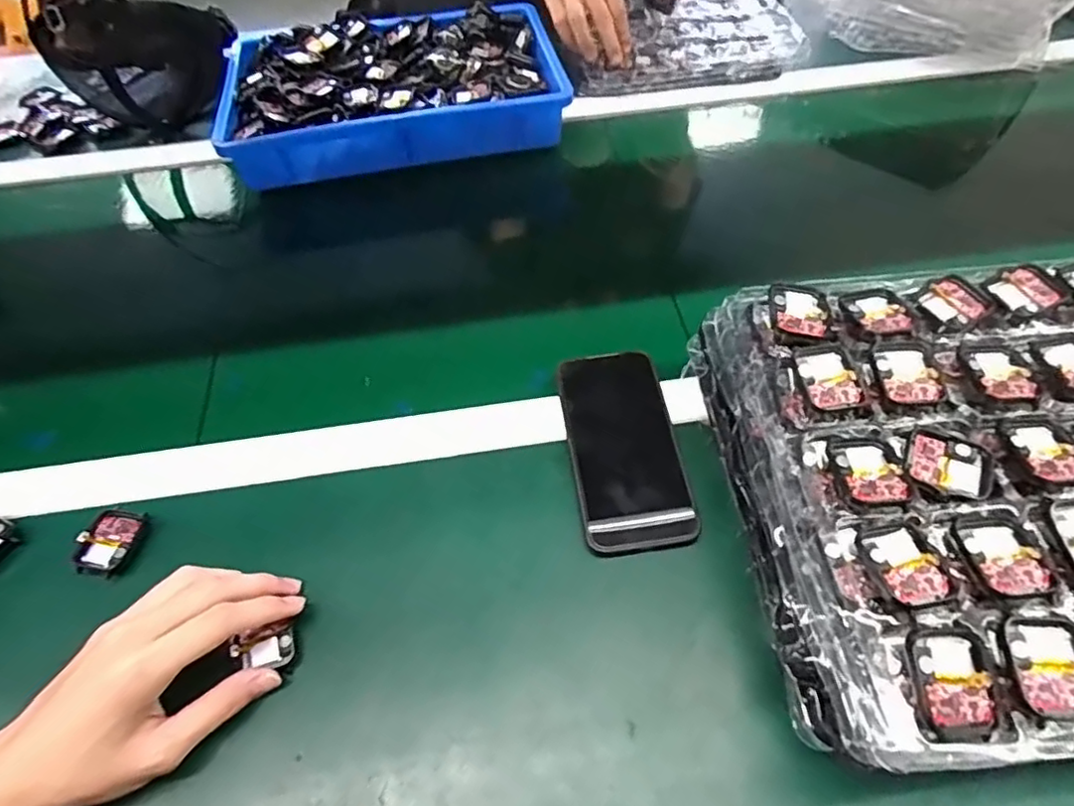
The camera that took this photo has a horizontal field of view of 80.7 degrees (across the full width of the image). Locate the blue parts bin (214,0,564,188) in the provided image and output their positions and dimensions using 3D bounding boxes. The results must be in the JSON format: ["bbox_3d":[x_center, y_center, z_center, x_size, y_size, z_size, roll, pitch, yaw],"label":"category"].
[{"bbox_3d":[-0.168,-0.363,0.735,0.362,0.078,0.220,-10,54,-5],"label":"blue parts bin"}]

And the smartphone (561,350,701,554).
[{"bbox_3d":[0.064,0.031,0.468,0.078,0.013,0.155,-6,61,-4],"label":"smartphone"}]

